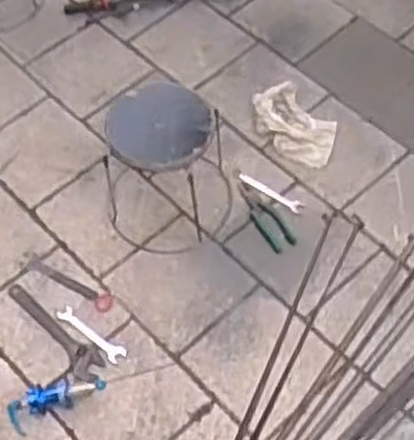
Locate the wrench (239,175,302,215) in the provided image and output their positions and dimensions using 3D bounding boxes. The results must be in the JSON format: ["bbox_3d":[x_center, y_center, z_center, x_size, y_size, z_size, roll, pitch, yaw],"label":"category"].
[{"bbox_3d":[0.149,-0.063,1.809,0.163,0.008,0.034,33,68,16],"label":"wrench"}]

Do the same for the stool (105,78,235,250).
[{"bbox_3d":[-0.083,-0.125,1.676,0.276,0.295,0.263,-1,59,2],"label":"stool"}]

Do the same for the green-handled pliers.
[{"bbox_3d":[0.125,-0.008,1.782,0.063,0.017,0.186,-27,62,-13],"label":"green-handled pliers"}]

